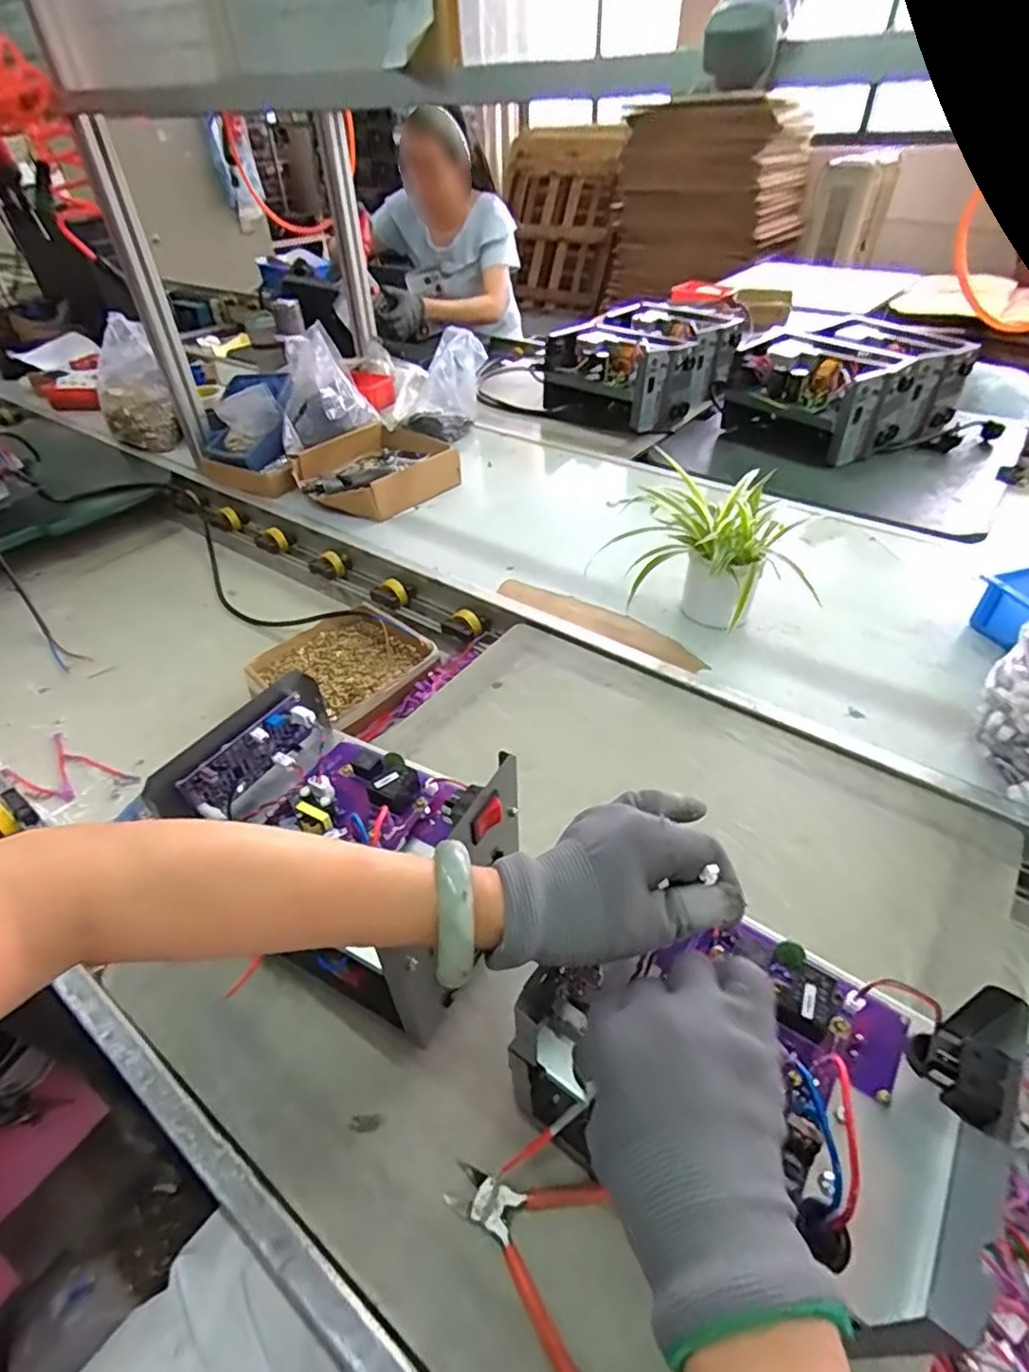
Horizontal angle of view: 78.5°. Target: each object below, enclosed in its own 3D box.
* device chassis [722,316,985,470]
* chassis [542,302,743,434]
[{"bbox_3d":[0.656,-0.588,1.242,0.355,0.163,0.298,-24,46,-21],"label":"device chassis"},{"bbox_3d":[0.294,-0.734,1.437,0.326,0.159,0.407,23,48,25],"label":"chassis"}]

